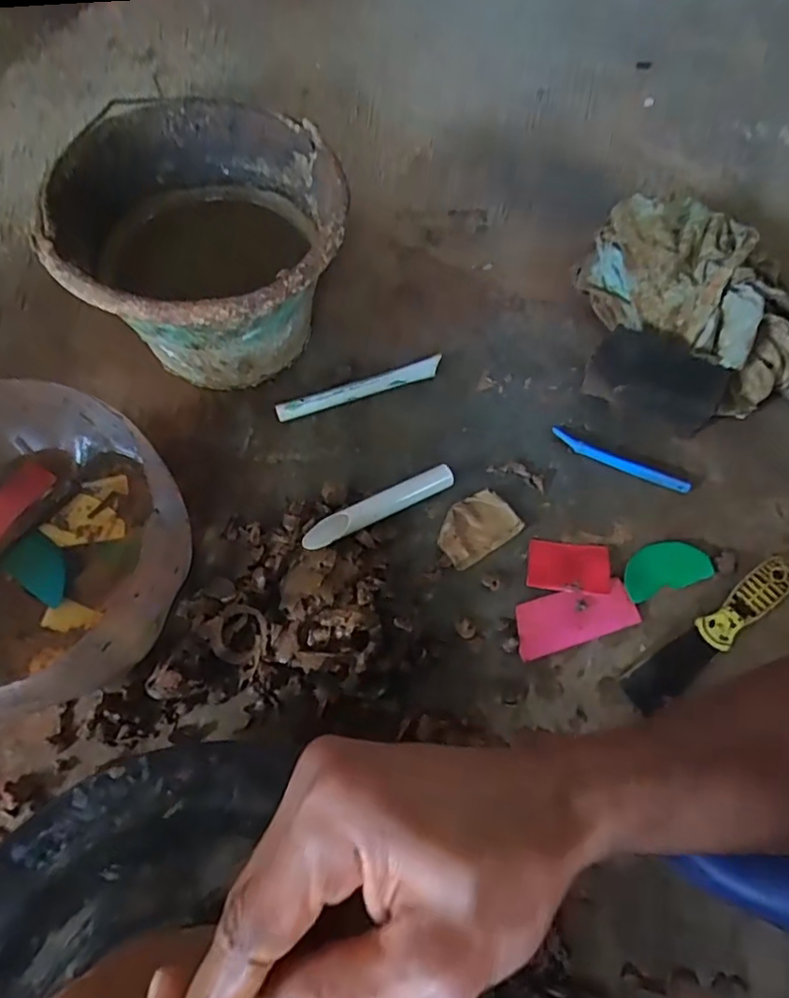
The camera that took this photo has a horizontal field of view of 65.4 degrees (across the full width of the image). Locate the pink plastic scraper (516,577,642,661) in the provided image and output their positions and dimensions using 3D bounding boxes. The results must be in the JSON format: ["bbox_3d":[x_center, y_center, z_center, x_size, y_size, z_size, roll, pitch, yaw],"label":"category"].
[{"bbox_3d":[0.155,0.101,0.532,0.106,0.004,0.046,-15,71,-7],"label":"pink plastic scraper"}]

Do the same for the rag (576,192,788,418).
[{"bbox_3d":[0.336,-0.195,0.641,0.157,0.072,0.304,-35,70,-17],"label":"rag"}]

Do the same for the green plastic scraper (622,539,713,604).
[{"bbox_3d":[0.243,0.060,0.552,0.084,0.006,0.044,-16,66,-9],"label":"green plastic scraper"}]

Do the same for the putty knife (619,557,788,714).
[{"bbox_3d":[0.277,0.110,0.525,0.192,0.016,0.034,-32,69,-16],"label":"putty knife"}]

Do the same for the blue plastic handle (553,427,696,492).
[{"bbox_3d":[0.218,-0.036,0.597,0.136,0.009,0.017,26,66,11],"label":"blue plastic handle"}]

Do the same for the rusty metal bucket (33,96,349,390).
[{"bbox_3d":[-0.171,-0.218,0.590,0.245,0.169,0.248,1,64,-1],"label":"rusty metal bucket"}]

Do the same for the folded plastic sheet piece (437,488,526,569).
[{"bbox_3d":[0.074,0.025,0.563,0.074,0.012,0.054,-34,70,-16],"label":"folded plastic sheet piece"}]

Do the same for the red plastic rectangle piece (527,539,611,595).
[{"bbox_3d":[0.157,0.060,0.552,0.073,0.006,0.045,6,67,2],"label":"red plastic rectangle piece"}]

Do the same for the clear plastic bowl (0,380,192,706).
[{"bbox_3d":[-0.298,0.046,0.485,0.243,0.120,0.242,1,64,-1],"label":"clear plastic bowl"}]

